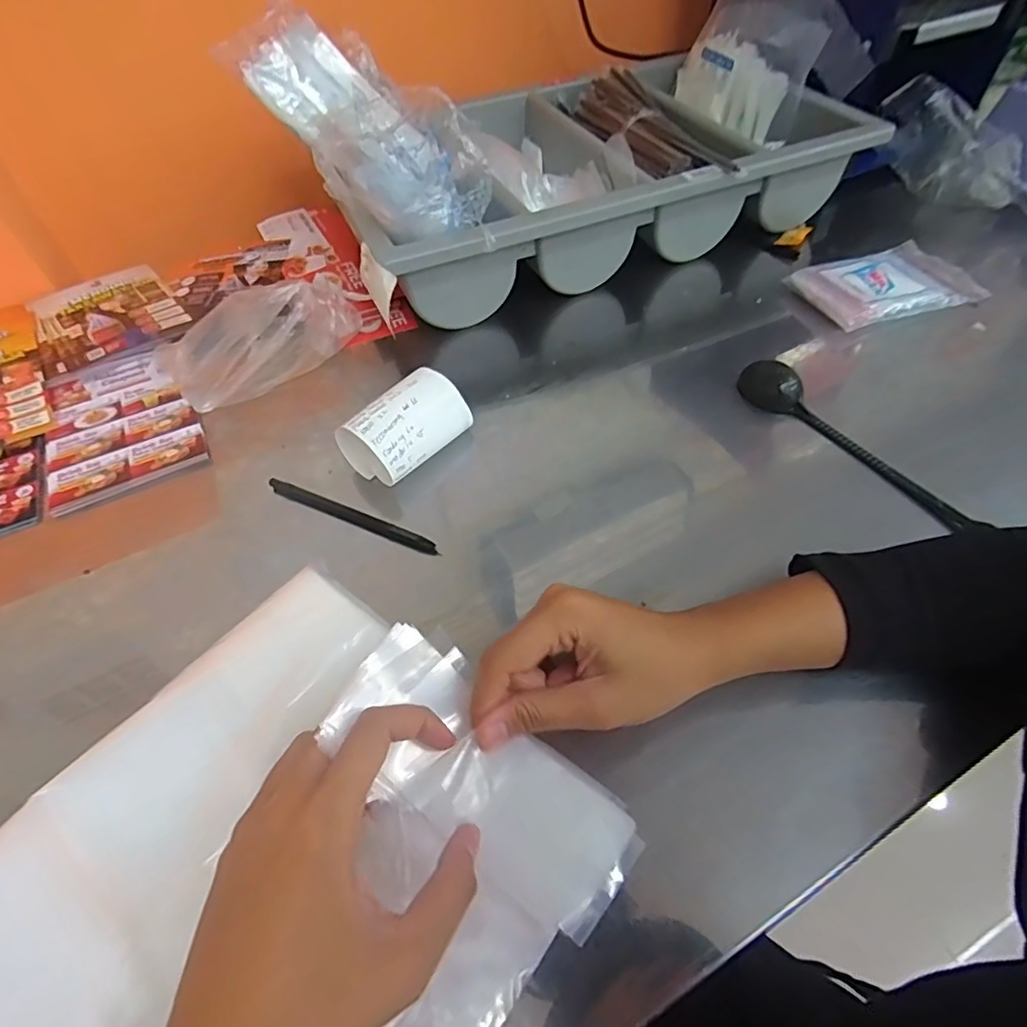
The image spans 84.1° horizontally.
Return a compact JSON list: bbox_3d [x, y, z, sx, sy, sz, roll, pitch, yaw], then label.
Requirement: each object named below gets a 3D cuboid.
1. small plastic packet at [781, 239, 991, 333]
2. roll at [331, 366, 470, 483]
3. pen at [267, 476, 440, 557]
[{"bbox_3d":[0.330,-0.201,0.511,0.136,0.023,0.094,-17,53,-10],"label":"small plastic packet"},{"bbox_3d":[-0.078,-0.062,0.412,0.054,0.049,0.082,34,62,26],"label":"roll"},{"bbox_3d":[-0.112,0.000,0.391,0.135,0.005,0.012,19,56,17],"label":"pen"}]

